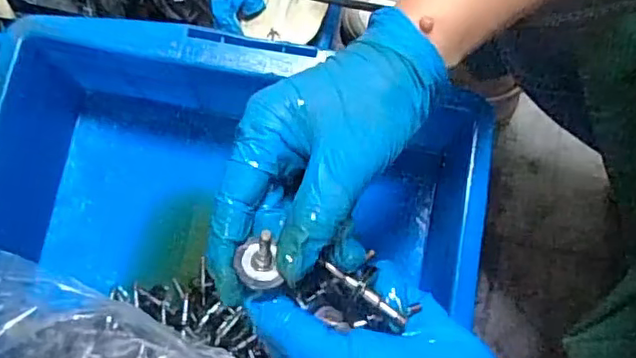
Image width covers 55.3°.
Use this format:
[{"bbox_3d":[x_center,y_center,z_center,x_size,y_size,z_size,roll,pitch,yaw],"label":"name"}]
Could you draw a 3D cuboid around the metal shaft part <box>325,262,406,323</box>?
[{"bbox_3d":[0.021,0.051,0.275,0.043,0.005,0.004,35,81,15],"label":"metal shaft part"}]

